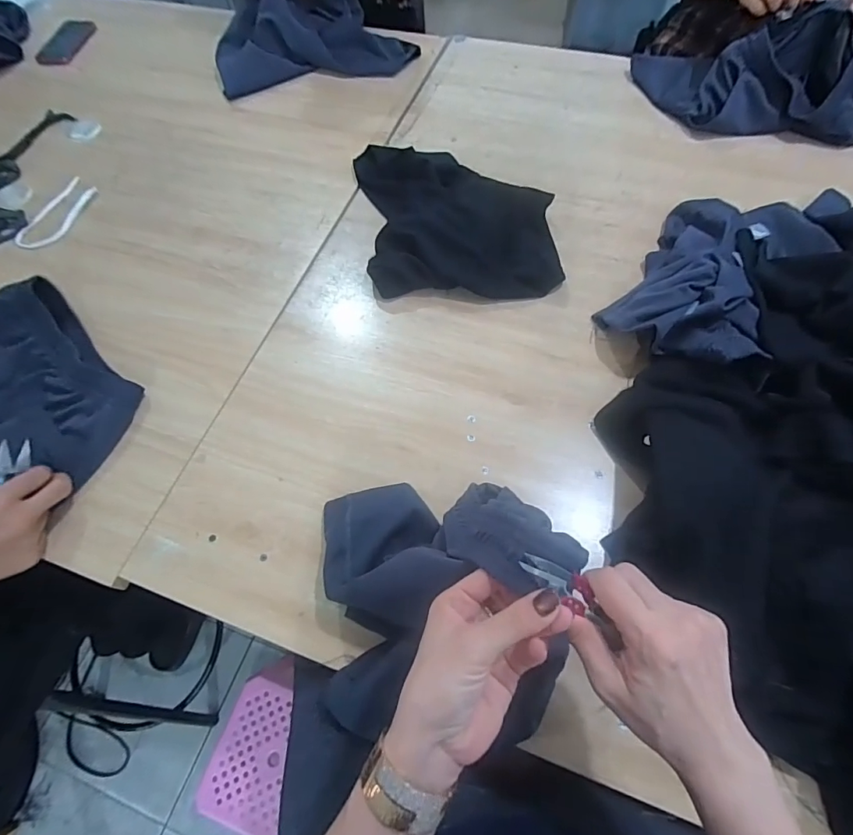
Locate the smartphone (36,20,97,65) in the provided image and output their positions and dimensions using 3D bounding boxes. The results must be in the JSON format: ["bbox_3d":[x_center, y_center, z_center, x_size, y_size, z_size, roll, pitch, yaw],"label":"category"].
[{"bbox_3d":[-0.807,-0.843,1.039,0.093,0.008,0.164,9,65,8],"label":"smartphone"}]

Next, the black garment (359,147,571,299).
[{"bbox_3d":[0.039,-0.326,0.718,0.297,0.051,0.335,-5,64,1],"label":"black garment"}]

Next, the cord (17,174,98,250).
[{"bbox_3d":[-0.634,-0.350,0.793,0.080,0.005,0.166,17,67,12],"label":"cord"}]

